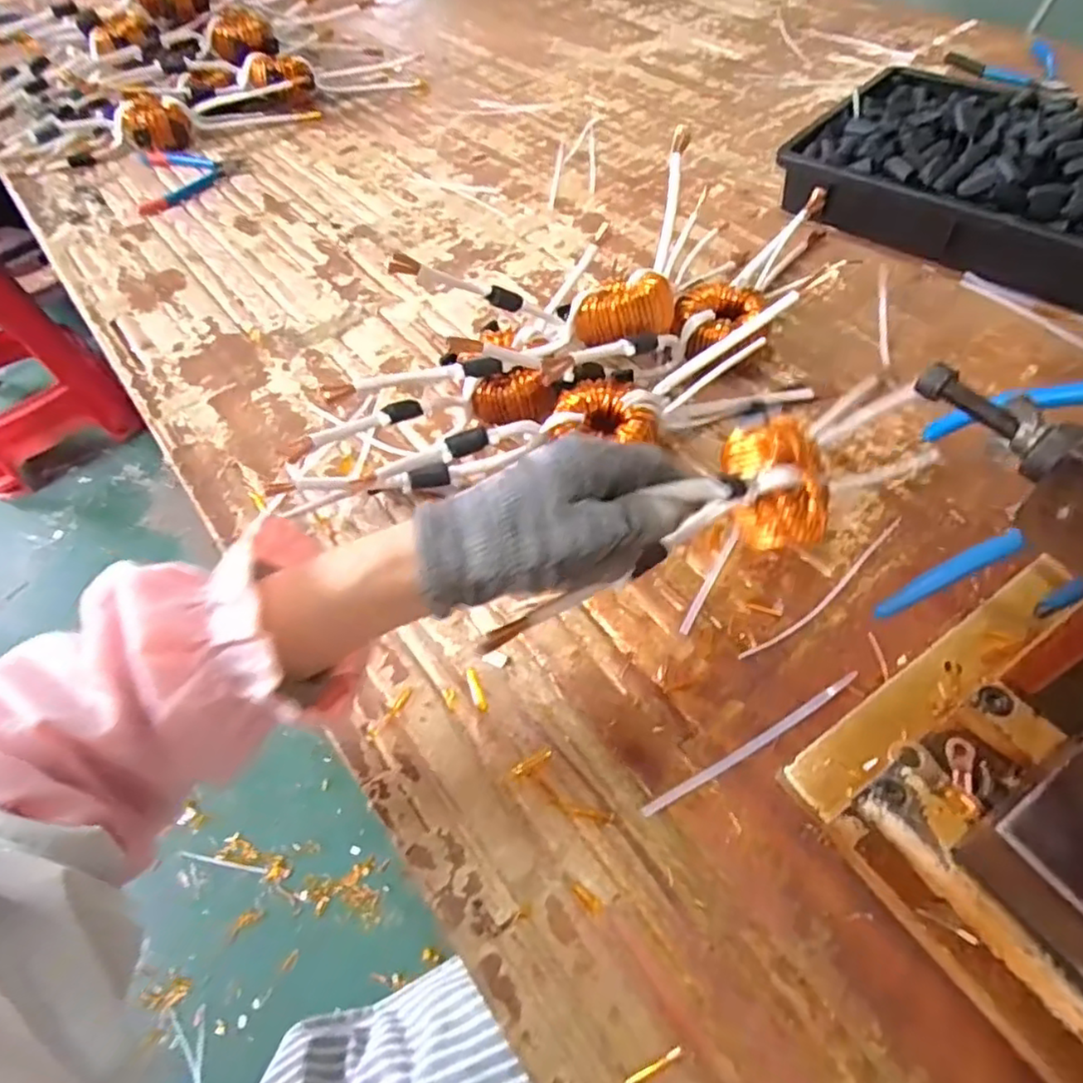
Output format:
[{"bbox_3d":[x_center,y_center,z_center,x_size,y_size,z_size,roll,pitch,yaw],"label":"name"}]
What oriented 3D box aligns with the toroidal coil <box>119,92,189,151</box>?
[{"bbox_3d":[-0.493,-0.535,0.837,0.075,0.045,0.064,-2,57,4],"label":"toroidal coil"}]

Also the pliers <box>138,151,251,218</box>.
[{"bbox_3d":[-0.427,-0.451,0.805,0.124,0.013,0.139,-18,57,-7],"label":"pliers"}]

